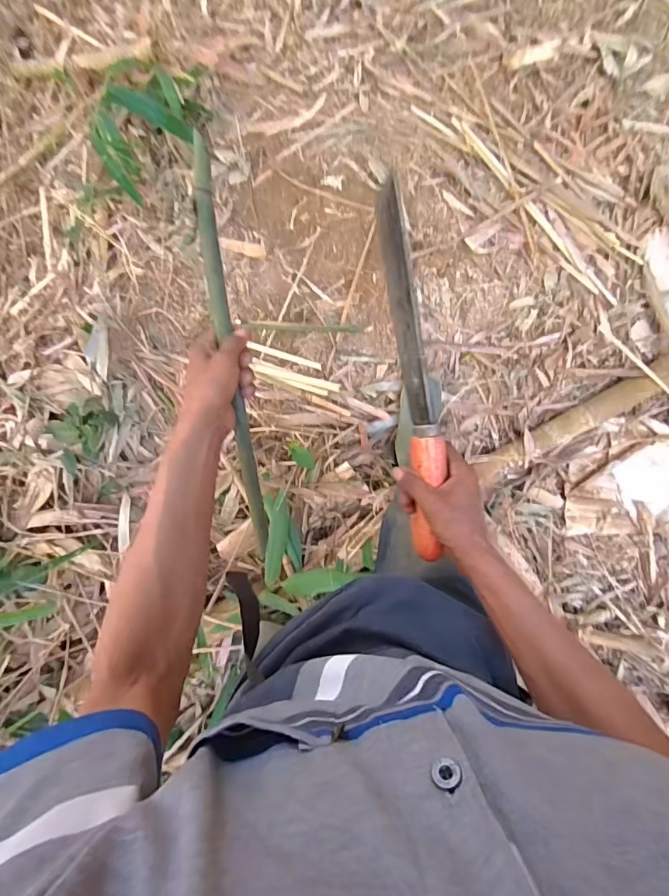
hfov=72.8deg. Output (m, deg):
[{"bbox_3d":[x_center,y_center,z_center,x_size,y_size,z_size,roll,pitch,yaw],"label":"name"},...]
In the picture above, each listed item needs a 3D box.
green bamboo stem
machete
[{"bbox_3d":[-0.111,-0.110,0.469,0.021,0.016,0.428,-10,88,-6],"label":"green bamboo stem"},{"bbox_3d":[0.081,-0.070,0.463,0.030,0.045,0.380,-9,96,-6],"label":"machete"}]

